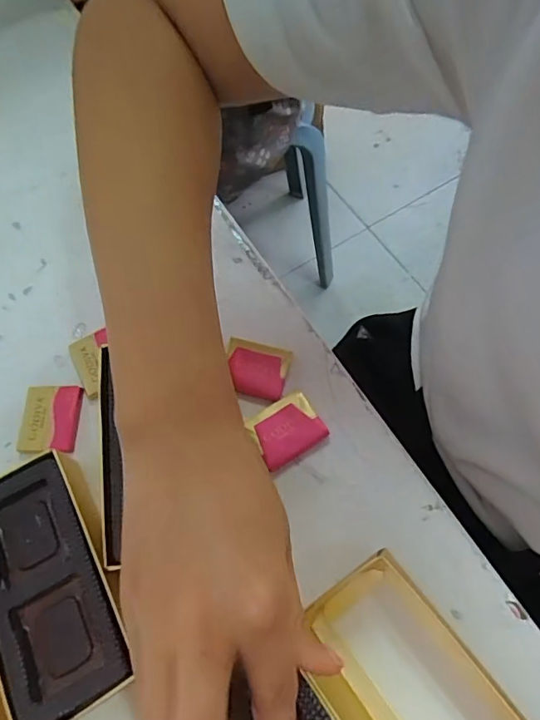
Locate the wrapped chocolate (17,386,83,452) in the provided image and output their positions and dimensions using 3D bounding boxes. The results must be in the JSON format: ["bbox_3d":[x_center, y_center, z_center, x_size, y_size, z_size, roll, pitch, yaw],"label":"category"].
[{"bbox_3d":[-0.129,0.035,0.294,0.032,0.008,0.039,-2,65,3],"label":"wrapped chocolate"}]

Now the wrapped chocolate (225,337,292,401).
[{"bbox_3d":[-0.009,0.005,0.294,0.038,0.004,0.032,14,67,10],"label":"wrapped chocolate"}]

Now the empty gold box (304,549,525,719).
[{"bbox_3d":[0.068,0.152,0.215,0.062,0.028,0.122,-36,68,-12],"label":"empty gold box"}]

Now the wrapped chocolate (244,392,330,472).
[{"bbox_3d":[0.009,0.038,0.280,0.037,0.005,0.033,-28,66,-9],"label":"wrapped chocolate"}]

